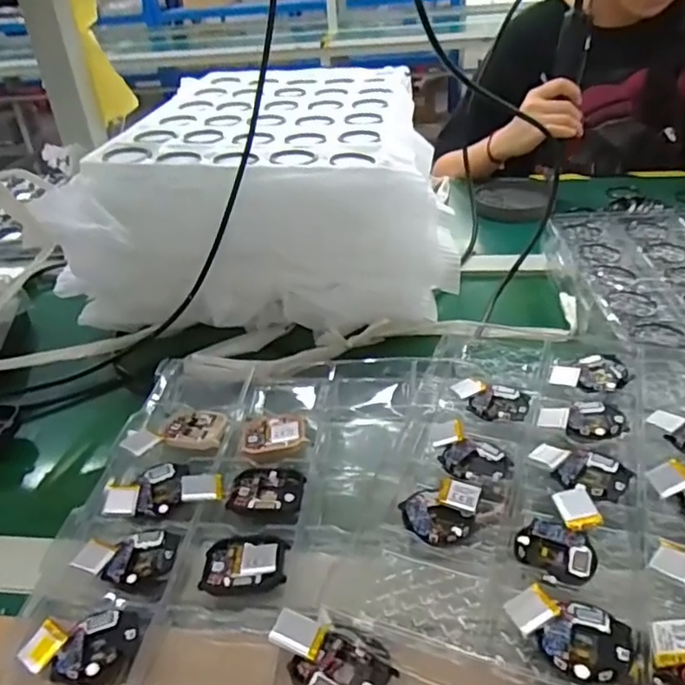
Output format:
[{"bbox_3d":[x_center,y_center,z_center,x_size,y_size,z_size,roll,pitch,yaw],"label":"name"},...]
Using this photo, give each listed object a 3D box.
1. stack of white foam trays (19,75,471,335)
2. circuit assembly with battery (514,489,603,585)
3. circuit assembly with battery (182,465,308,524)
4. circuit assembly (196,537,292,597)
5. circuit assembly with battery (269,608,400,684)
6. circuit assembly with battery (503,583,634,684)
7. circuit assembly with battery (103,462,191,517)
[{"bbox_3d":[-0.089,-0.200,0.738,0.388,0.163,0.461,-3,34,3],"label":"stack of white foam trays"},{"bbox_3d":[0.123,0.108,0.338,0.041,0.013,0.059,11,37,23],"label":"circuit assembly with battery"},{"bbox_3d":[-0.068,0.102,0.412,0.081,0.022,0.042,7,31,-8],"label":"circuit assembly with battery"},{"bbox_3d":[-0.059,0.138,0.367,0.050,0.009,0.038,-1,34,6],"label":"circuit assembly"},{"bbox_3d":[-0.005,0.162,0.305,0.062,0.023,0.038,19,41,31],"label":"circuit assembly with battery"},{"bbox_3d":[0.110,0.142,0.290,0.057,0.010,0.039,10,37,22],"label":"circuit assembly with battery"},{"bbox_3d":[-0.135,0.100,0.413,0.048,0.009,0.045,-1,34,6],"label":"circuit assembly with battery"}]

